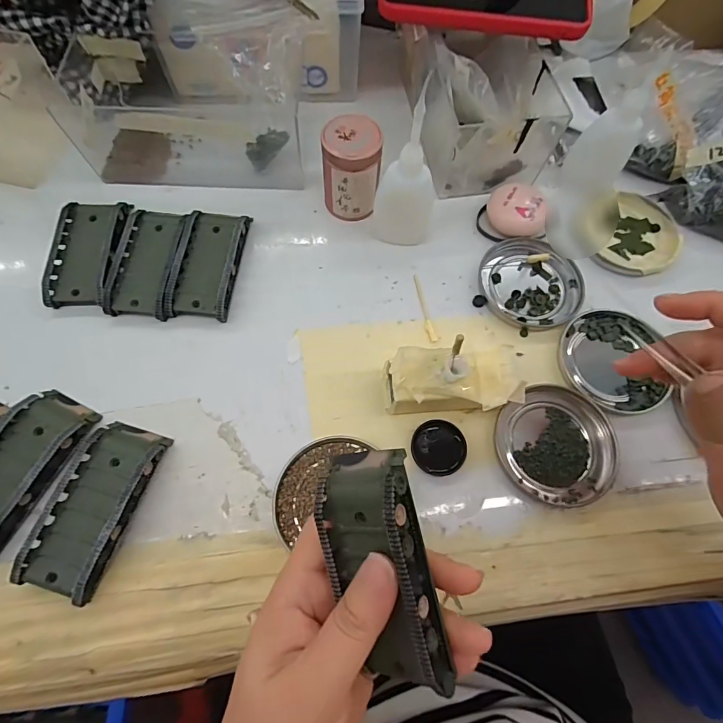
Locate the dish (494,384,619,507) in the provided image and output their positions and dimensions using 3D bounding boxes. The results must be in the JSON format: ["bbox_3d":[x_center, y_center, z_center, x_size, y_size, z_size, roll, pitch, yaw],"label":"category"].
[{"bbox_3d":[0.129,0.054,0.280,0.075,0.009,0.077,1,68,-2],"label":"dish"}]

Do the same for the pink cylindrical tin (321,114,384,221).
[{"bbox_3d":[-0.008,-0.148,0.328,0.043,0.064,0.042,-2,69,-3],"label":"pink cylindrical tin"}]

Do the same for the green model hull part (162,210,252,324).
[{"bbox_3d":[-0.116,-0.076,0.321,0.044,0.020,0.092,6,68,0],"label":"green model hull part"}]

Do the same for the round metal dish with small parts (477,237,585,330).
[{"bbox_3d":[0.133,-0.063,0.329,0.075,0.009,0.077,1,68,-2],"label":"round metal dish with small parts"}]

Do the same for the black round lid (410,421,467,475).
[{"bbox_3d":[0.051,0.057,0.278,0.035,0.005,0.034,1,68,-2],"label":"black round lid"}]

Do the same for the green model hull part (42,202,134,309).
[{"bbox_3d":[-0.209,-0.084,0.320,0.046,0.015,0.089,1,68,-2],"label":"green model hull part"}]

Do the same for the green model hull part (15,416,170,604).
[{"bbox_3d":[-0.159,0.084,0.250,0.047,0.021,0.095,14,69,3],"label":"green model hull part"}]

